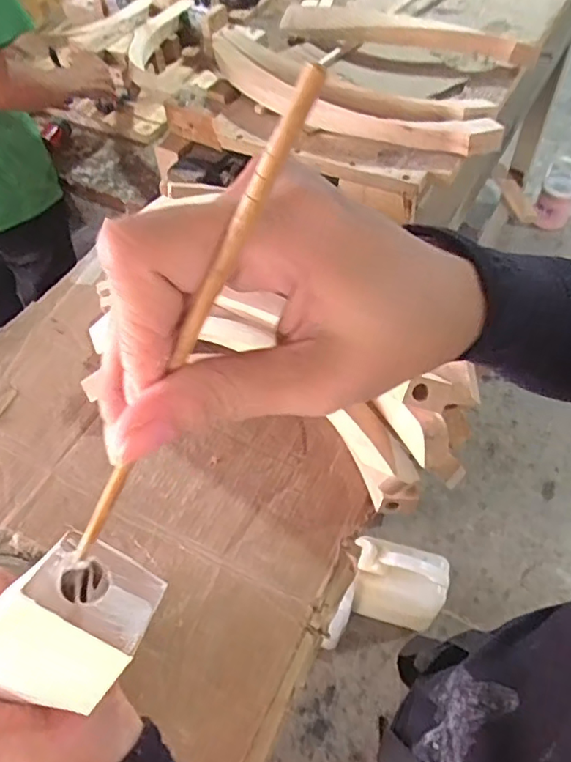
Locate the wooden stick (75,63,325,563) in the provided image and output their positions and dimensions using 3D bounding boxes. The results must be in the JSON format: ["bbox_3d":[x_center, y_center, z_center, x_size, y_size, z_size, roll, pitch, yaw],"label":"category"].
[{"bbox_3d":[-0.033,0.000,0.155,0.004,0.170,0.004,-1,44,-42],"label":"wooden stick"}]

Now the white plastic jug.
[{"bbox_3d":[0.246,0.460,1.250,0.199,0.283,0.112,12,56,12],"label":"white plastic jug"}]

